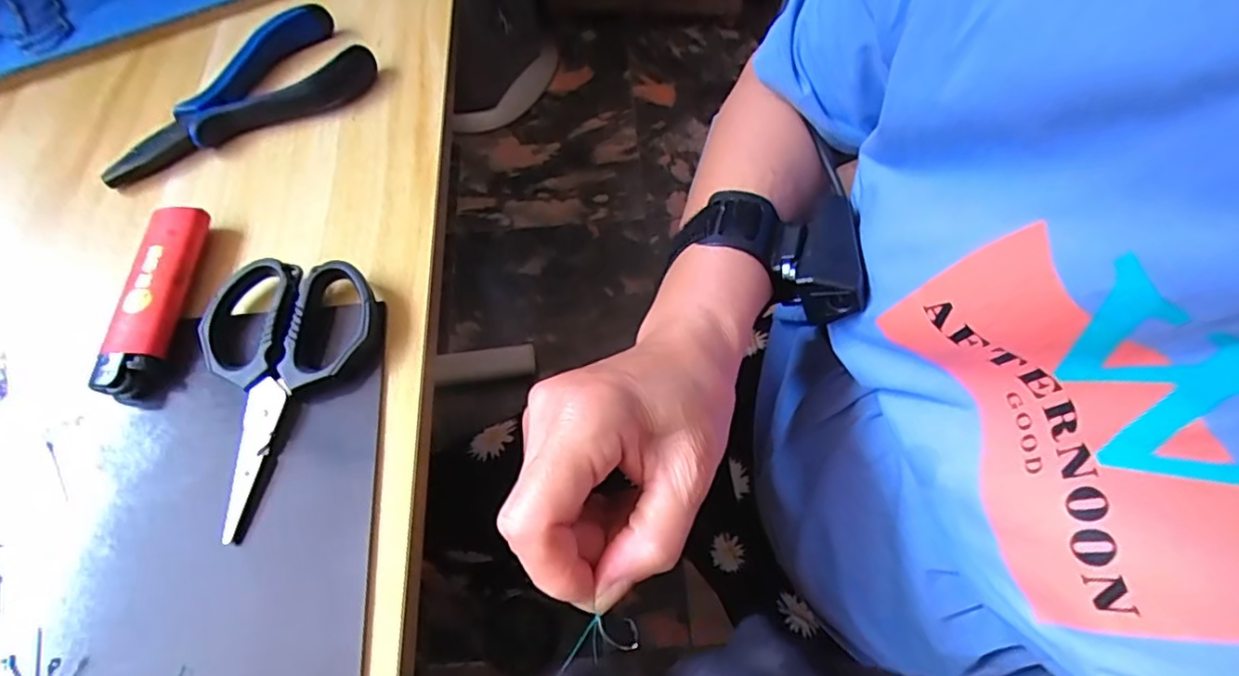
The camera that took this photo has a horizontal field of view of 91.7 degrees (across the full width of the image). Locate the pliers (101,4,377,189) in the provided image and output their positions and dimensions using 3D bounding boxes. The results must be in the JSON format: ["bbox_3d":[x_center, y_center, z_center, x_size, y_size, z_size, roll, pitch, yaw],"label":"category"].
[{"bbox_3d":[-0.174,-0.109,0.273,0.119,0.018,0.048,-38,68,-18],"label":"pliers"}]

